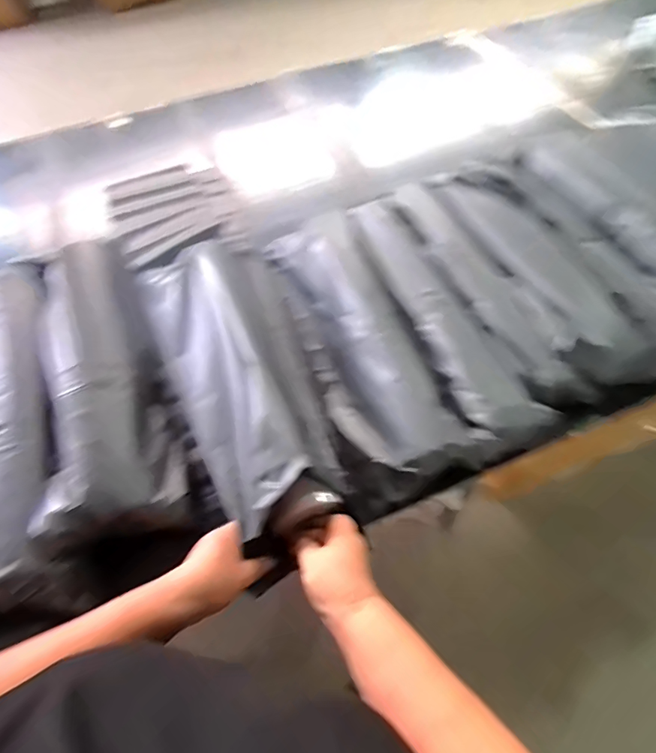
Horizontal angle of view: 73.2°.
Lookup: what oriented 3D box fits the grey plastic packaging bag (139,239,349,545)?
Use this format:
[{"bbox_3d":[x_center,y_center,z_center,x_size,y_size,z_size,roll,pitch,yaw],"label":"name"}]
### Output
[{"bbox_3d":[-0.139,-0.031,0.639,0.180,0.114,0.527,-21,53,-12],"label":"grey plastic packaging bag"}]

